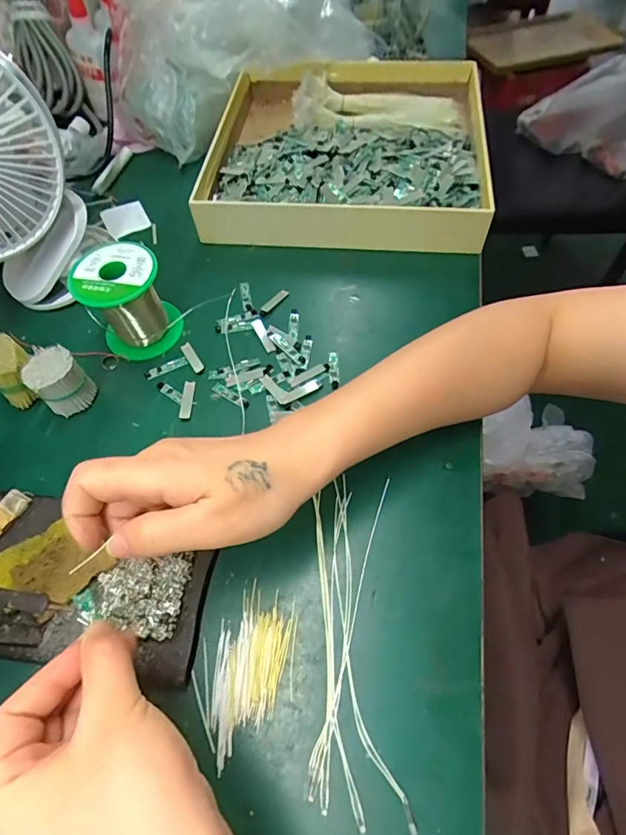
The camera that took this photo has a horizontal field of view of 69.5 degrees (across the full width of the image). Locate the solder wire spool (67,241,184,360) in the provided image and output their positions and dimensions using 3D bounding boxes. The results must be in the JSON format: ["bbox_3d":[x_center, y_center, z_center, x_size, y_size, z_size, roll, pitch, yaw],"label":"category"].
[{"bbox_3d":[-0.153,-0.096,0.377,0.065,0.070,0.057,-24,62,-11],"label":"solder wire spool"}]

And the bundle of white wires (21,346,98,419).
[{"bbox_3d":[-0.196,-0.026,0.353,0.034,0.050,0.036,-1,60,1],"label":"bundle of white wires"}]

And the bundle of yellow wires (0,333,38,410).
[{"bbox_3d":[-0.240,-0.036,0.362,0.046,0.053,0.035,33,67,19],"label":"bundle of yellow wires"}]

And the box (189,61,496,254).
[{"bbox_3d":[0.034,-0.310,0.500,0.288,0.047,0.323,5,61,5],"label":"box"}]

